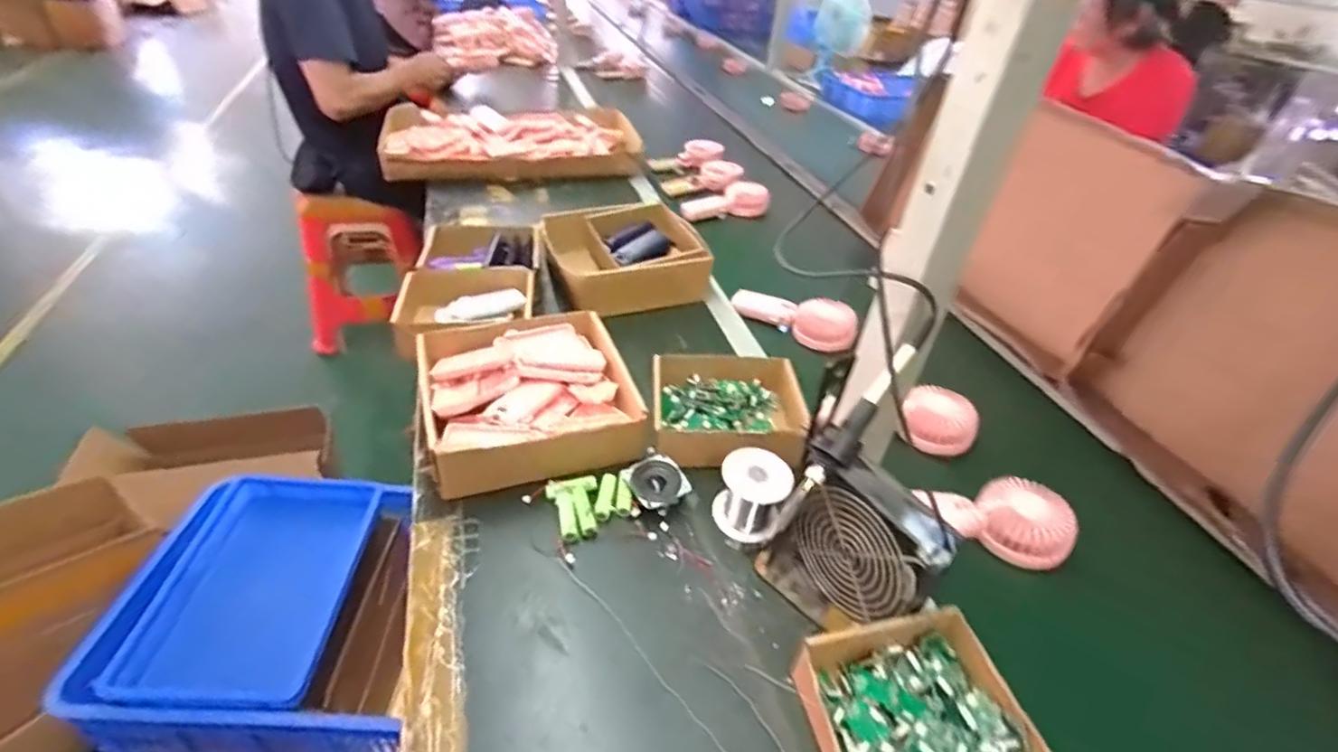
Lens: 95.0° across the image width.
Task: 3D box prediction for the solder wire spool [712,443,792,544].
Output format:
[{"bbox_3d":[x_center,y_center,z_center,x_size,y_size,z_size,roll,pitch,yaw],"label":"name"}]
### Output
[{"bbox_3d":[0.077,0.115,0.593,0.059,0.069,0.059,4,38,-3],"label":"solder wire spool"}]

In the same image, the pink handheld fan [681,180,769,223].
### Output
[{"bbox_3d":[0.110,-0.344,1.223,0.180,0.063,0.055,-9,38,6],"label":"pink handheld fan"}]

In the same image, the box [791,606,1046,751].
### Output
[{"bbox_3d":[0.179,0.257,0.427,0.143,0.042,0.173,-2,39,-11],"label":"box"}]

